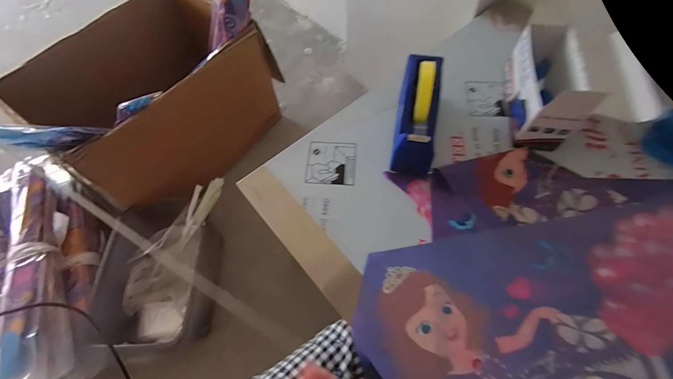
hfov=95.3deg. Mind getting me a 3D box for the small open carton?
[{"bbox_3d":[0.381,-0.206,0.566,0.089,0.138,0.233,8,63,6],"label":"small open carton"}]

